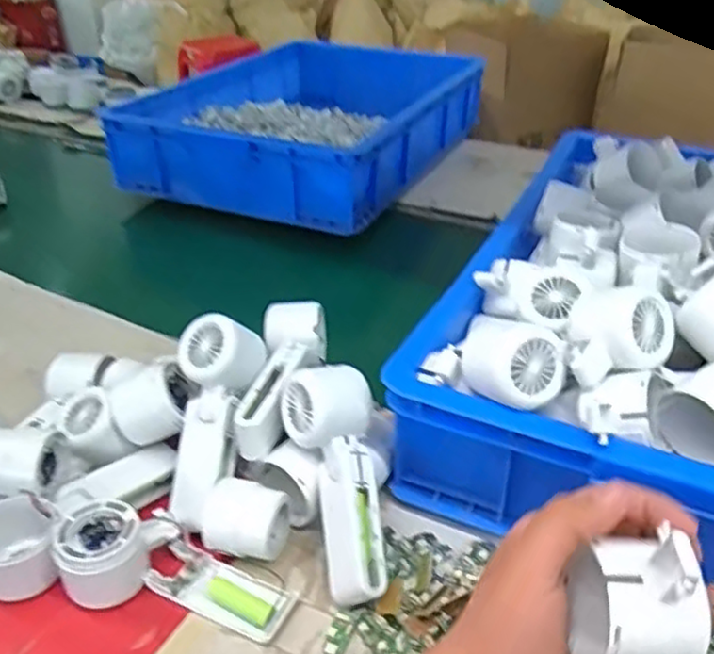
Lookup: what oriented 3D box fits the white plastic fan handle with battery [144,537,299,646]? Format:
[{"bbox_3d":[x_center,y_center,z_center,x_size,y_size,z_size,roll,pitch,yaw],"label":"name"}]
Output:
[{"bbox_3d":[-0.096,0.184,0.494,0.104,0.016,0.038,15,37,20],"label":"white plastic fan handle with battery"}]

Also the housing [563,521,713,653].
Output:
[{"bbox_3d":[0.126,0.120,0.315,0.047,0.078,0.059,3,34,3],"label":"housing"}]

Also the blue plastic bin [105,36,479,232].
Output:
[{"bbox_3d":[-0.058,-0.354,1.184,0.417,0.115,0.594,13,36,18],"label":"blue plastic bin"}]

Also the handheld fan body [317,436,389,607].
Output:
[{"bbox_3d":[-0.004,0.135,0.500,0.040,0.027,0.110,-4,66,-7],"label":"handheld fan body"}]

